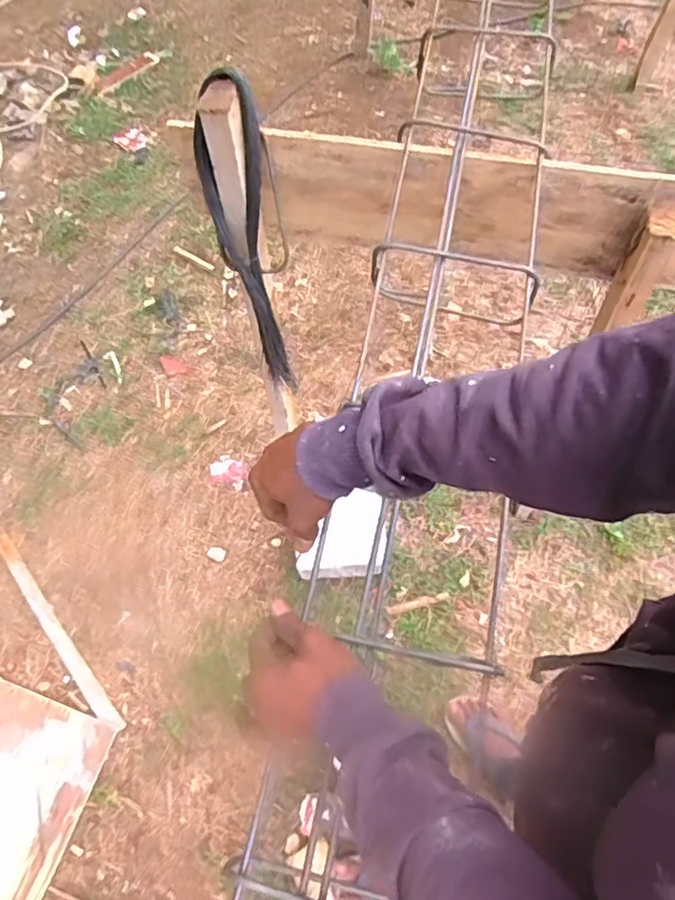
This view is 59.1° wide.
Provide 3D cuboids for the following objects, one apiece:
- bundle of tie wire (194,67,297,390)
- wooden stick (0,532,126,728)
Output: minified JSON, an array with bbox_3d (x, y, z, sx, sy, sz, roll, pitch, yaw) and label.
[{"bbox_3d":[-0.130,-0.283,0.844,0.087,0.430,0.050,-8,38,-1],"label":"bundle of tie wire"},{"bbox_3d":[-0.633,0.393,1.326,0.037,0.025,0.534,-38,67,-15],"label":"wooden stick"}]

